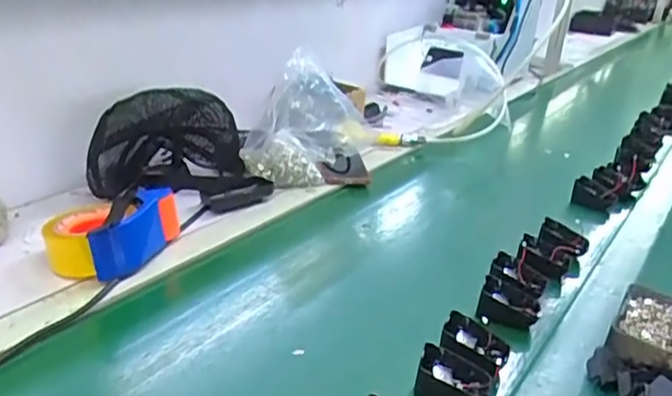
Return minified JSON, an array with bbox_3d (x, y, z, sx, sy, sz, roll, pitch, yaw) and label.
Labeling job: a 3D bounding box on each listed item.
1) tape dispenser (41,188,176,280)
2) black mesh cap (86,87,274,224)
[{"bbox_3d":[-0.272,0.037,0.731,0.110,0.071,0.134,12,25,16],"label":"tape dispenser"},{"bbox_3d":[-0.239,-0.076,0.910,0.239,0.129,0.194,-7,26,-25],"label":"black mesh cap"}]

